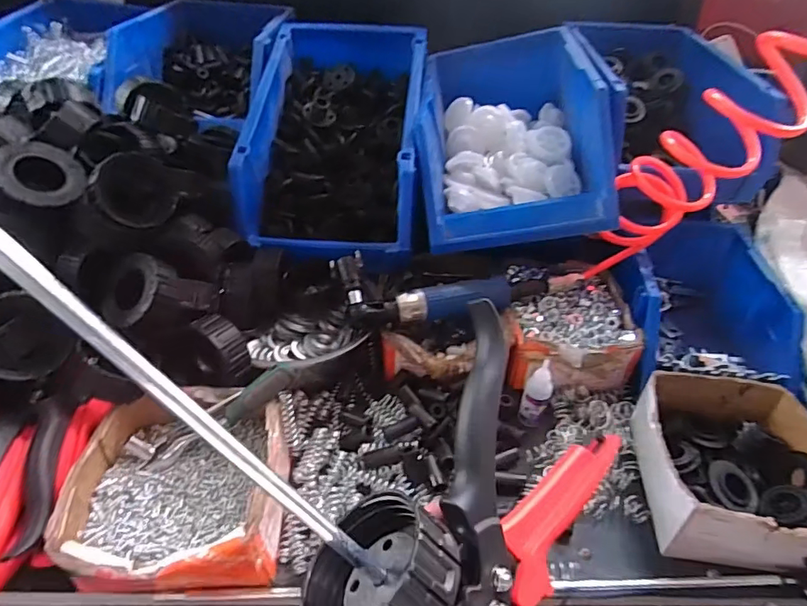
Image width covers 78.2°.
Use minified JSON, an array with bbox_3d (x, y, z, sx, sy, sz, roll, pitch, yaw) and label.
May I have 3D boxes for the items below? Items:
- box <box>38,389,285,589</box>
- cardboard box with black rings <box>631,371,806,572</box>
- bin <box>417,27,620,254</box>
[{"bbox_3d":[-0.175,0.149,0.408,0.148,0.075,0.163,-3,39,-8],"label":"box"},{"bbox_3d":[0.283,0.139,0.433,0.144,0.068,0.156,13,39,12],"label":"cardboard box with black rings"},{"bbox_3d":[0.121,-0.211,0.616,0.203,0.145,0.335,2,38,-1],"label":"bin"}]

